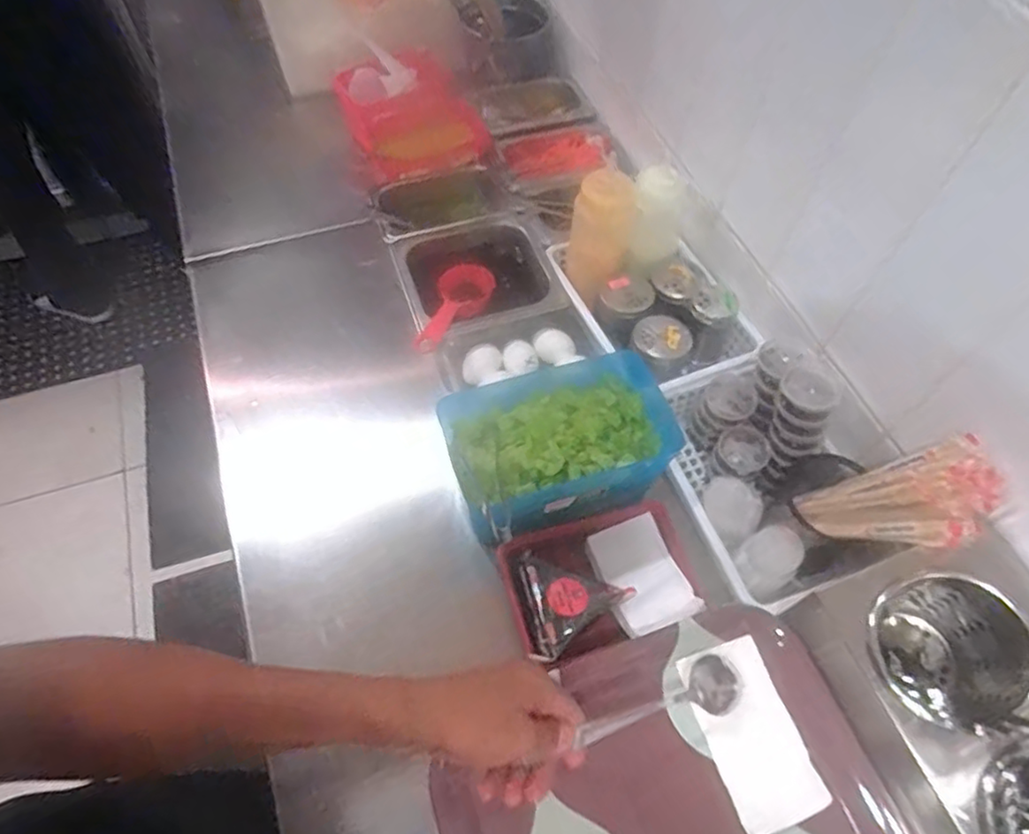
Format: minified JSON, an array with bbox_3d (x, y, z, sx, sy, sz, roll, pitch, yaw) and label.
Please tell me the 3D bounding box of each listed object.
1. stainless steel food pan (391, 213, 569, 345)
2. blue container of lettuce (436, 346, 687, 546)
[{"bbox_3d":[-0.044,-0.154,0.797,0.175,0.090,0.175,-18,61,-12],"label":"stainless steel food pan"},{"bbox_3d":[0.053,0.025,0.655,0.232,0.072,0.151,-16,61,-11],"label":"blue container of lettuce"}]

